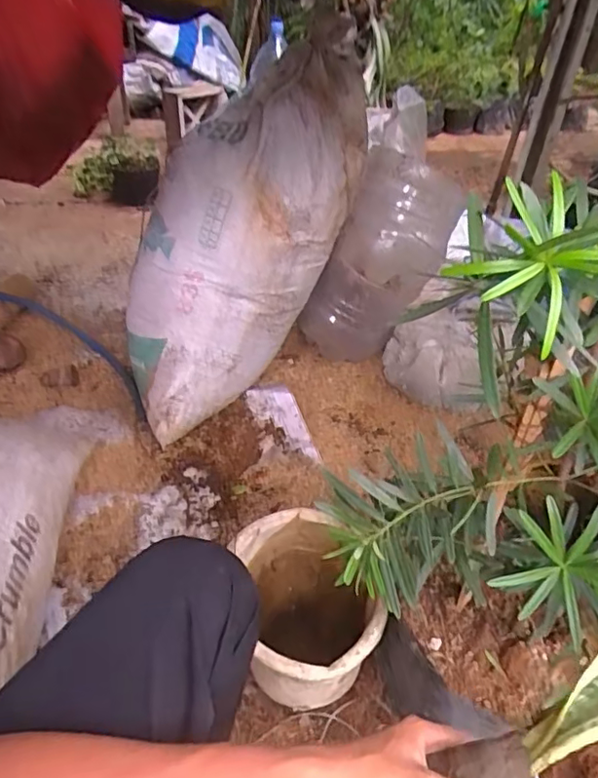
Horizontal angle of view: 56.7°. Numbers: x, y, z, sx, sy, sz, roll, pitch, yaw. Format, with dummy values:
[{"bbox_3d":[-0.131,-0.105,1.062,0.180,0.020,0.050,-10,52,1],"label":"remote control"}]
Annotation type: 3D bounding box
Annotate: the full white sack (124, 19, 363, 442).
[{"bbox_3d":[-0.103,-0.276,1.086,0.313,0.764,0.252,7,33,-43],"label":"full white sack"}]

